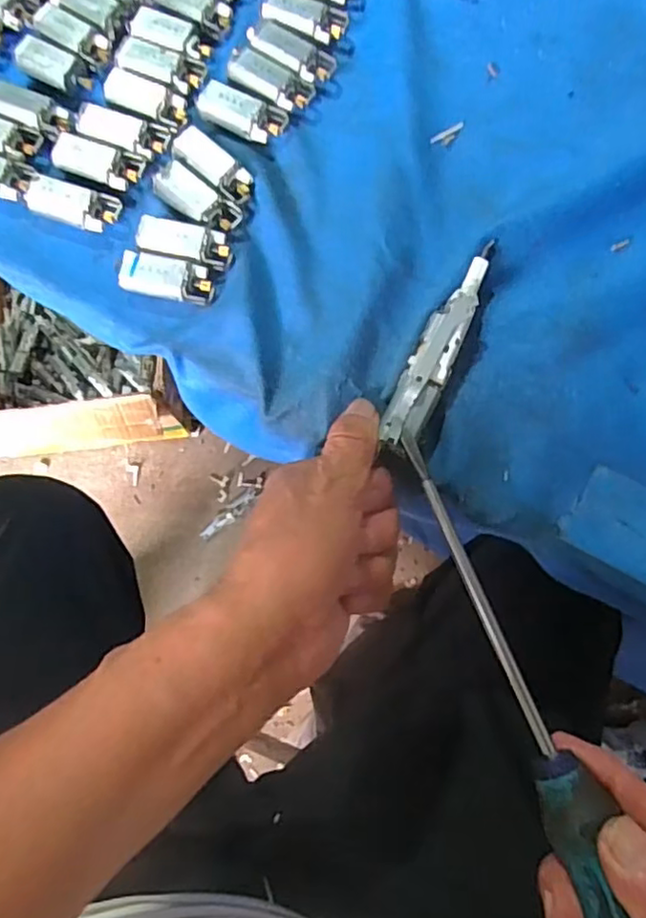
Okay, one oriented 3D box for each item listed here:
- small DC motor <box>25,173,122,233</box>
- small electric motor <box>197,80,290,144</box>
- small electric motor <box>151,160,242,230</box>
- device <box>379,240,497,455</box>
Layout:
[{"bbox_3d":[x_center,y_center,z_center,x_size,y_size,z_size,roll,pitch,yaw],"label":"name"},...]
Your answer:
[{"bbox_3d":[-0.130,-0.131,0.327,0.050,0.014,0.019,18,79,5],"label":"small DC motor"},{"bbox_3d":[-0.043,-0.182,0.336,0.046,0.009,0.021,22,80,6],"label":"small electric motor"},{"bbox_3d":[-0.065,-0.133,0.327,0.046,0.007,0.019,37,82,8],"label":"small electric motor"},{"bbox_3d":[0.057,-0.055,0.301,0.020,0.011,0.116,26,79,6],"label":"device"}]

